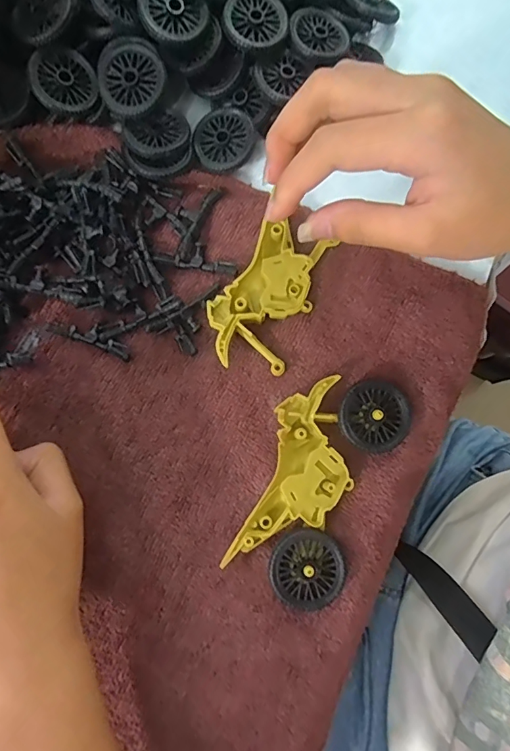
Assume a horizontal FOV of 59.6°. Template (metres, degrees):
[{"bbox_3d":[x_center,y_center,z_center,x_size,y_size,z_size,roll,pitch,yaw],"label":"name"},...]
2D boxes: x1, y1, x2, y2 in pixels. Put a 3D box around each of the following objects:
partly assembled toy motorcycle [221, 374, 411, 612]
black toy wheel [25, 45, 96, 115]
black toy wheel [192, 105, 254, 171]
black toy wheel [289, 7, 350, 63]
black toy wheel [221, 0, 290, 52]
[{"bbox_3d":[0.033,0.053,0.231,0.061,0.012,0.117,26,80,5],"label":"partly assembled toy motorcycle"},{"bbox_3d":[-0.109,-0.169,0.254,0.035,0.008,0.035,3,88,-27],"label":"black toy wheel"},{"bbox_3d":[-0.018,-0.141,0.266,0.036,0.014,0.037,-4,79,-1],"label":"black toy wheel"},{"bbox_3d":[0.039,-0.203,0.264,0.035,0.008,0.035,0,79,0],"label":"black toy wheel"},{"bbox_3d":[0.001,-0.205,0.257,0.037,0.012,0.037,0,79,0],"label":"black toy wheel"}]

